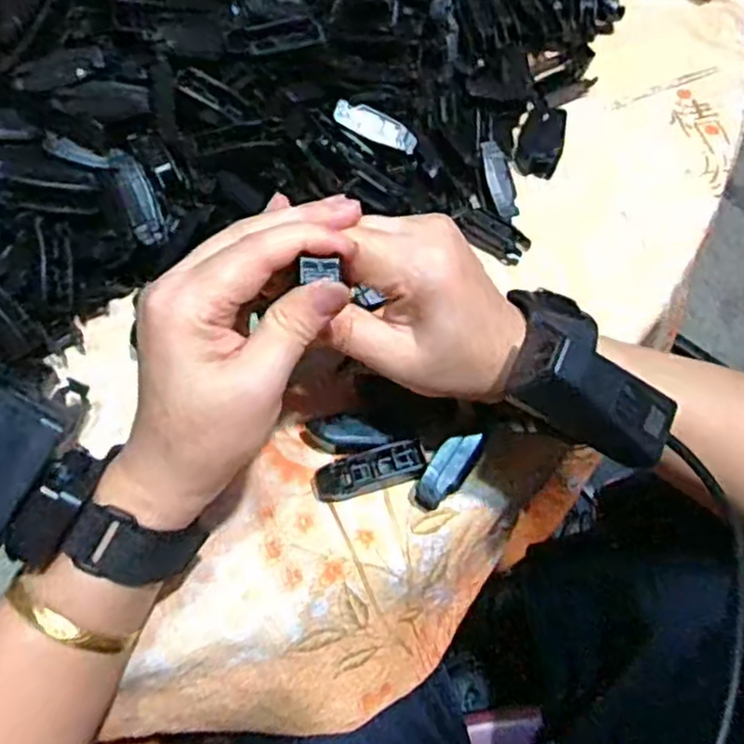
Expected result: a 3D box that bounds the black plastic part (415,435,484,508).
[{"bbox_3d":[0.038,0.048,0.351,0.016,0.011,0.045,38,90,16],"label":"black plastic part"}]

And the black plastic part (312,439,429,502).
[{"bbox_3d":[-0.001,0.051,0.357,0.058,0.012,0.019,-15,66,-7],"label":"black plastic part"}]

